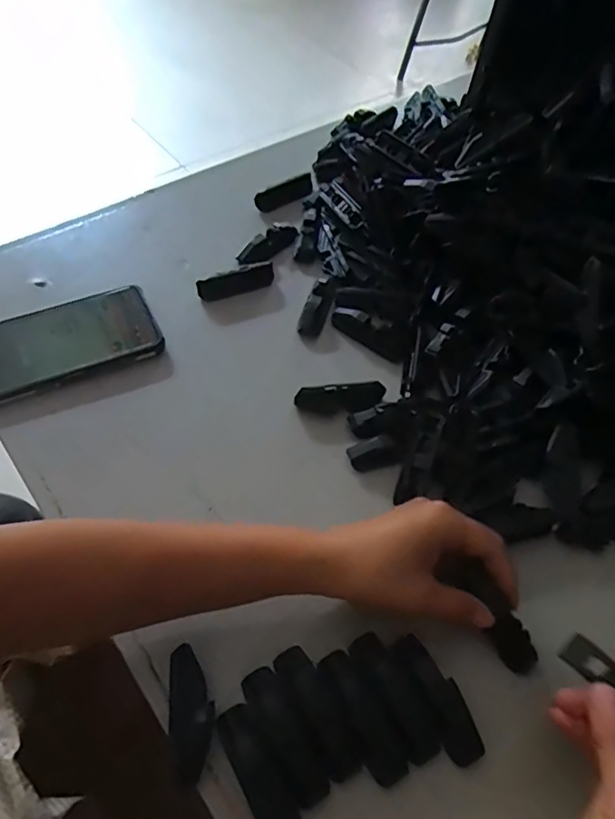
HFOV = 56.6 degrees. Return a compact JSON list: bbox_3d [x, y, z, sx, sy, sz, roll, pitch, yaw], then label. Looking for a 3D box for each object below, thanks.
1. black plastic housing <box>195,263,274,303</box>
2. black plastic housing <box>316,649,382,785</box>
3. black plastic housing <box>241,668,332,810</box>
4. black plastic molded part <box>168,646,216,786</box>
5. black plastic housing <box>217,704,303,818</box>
[{"bbox_3d":[-0.065,-0.117,0.523,0.071,0.014,0.018,-19,58,-17],"label":"black plastic housing"},{"bbox_3d":[0.032,0.176,0.330,0.022,0.020,0.074,-24,60,-19],"label":"black plastic housing"},{"bbox_3d":[-0.013,0.184,0.322,0.022,0.017,0.073,-25,60,-20],"label":"black plastic housing"},{"bbox_3d":[-0.065,0.170,0.323,0.023,0.016,0.066,-1,55,-5],"label":"black plastic molded part"},{"bbox_3d":[-0.027,0.203,0.314,0.021,0.015,0.073,-26,60,-20],"label":"black plastic housing"}]

